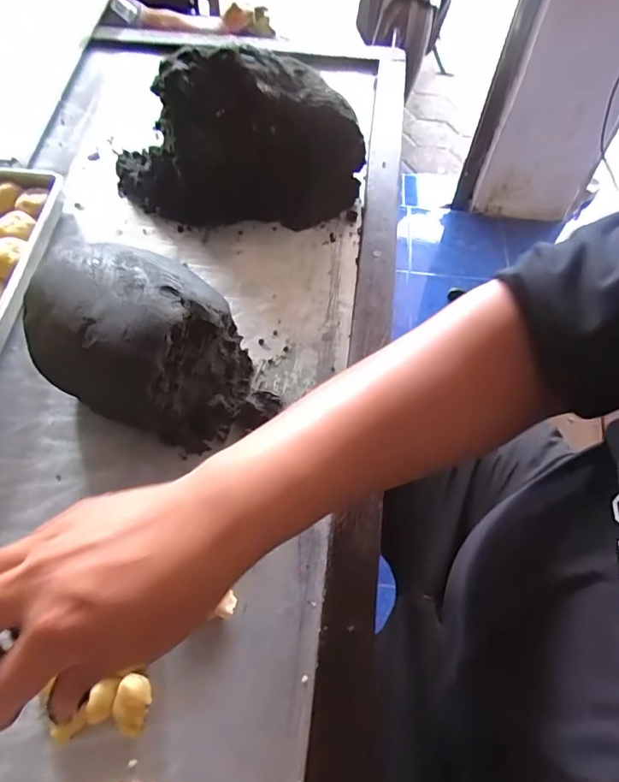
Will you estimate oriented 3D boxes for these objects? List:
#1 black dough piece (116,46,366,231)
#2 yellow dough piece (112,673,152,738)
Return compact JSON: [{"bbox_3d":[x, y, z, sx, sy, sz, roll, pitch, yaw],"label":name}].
[{"bbox_3d":[-0.074,-0.262,0.519,0.260,0.113,0.129,4,59,-2],"label":"black dough piece"},{"bbox_3d":[-0.106,0.186,0.301,0.020,0.016,0.029,17,60,6],"label":"yellow dough piece"}]

